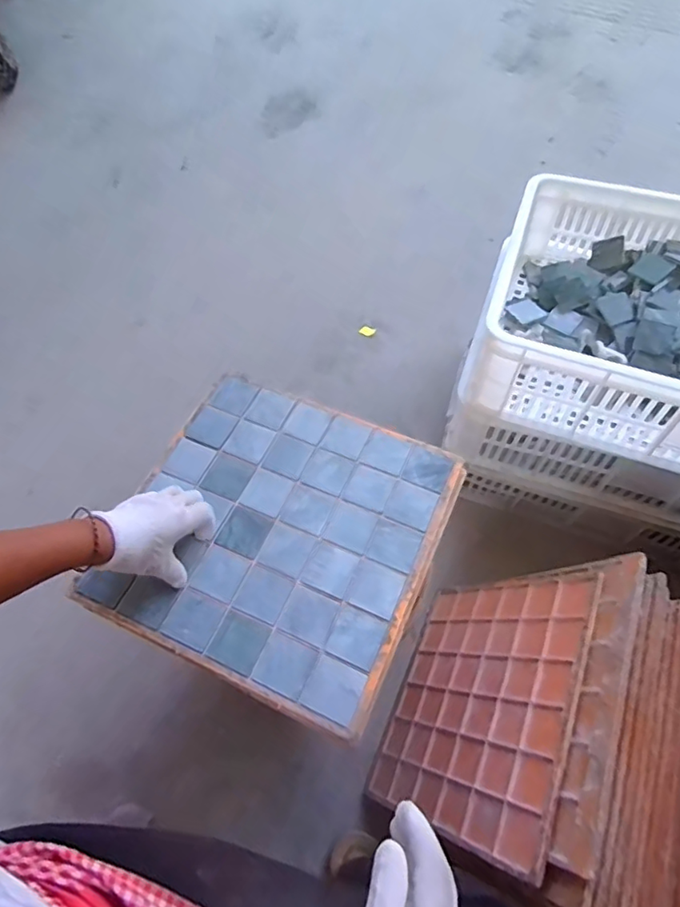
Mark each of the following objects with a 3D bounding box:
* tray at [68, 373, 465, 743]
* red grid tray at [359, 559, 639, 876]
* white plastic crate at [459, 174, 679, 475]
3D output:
[{"bbox_3d":[-0.065,0.079,0.602,0.325,0.018,0.323,21,62,12],"label":"tray"},{"bbox_3d":[0.185,0.299,0.692,0.013,0.359,0.334,35,61,-14],"label":"red grid tray"},{"bbox_3d":[0.509,-0.158,0.750,0.581,0.167,0.418,22,62,13],"label":"white plastic crate"}]

